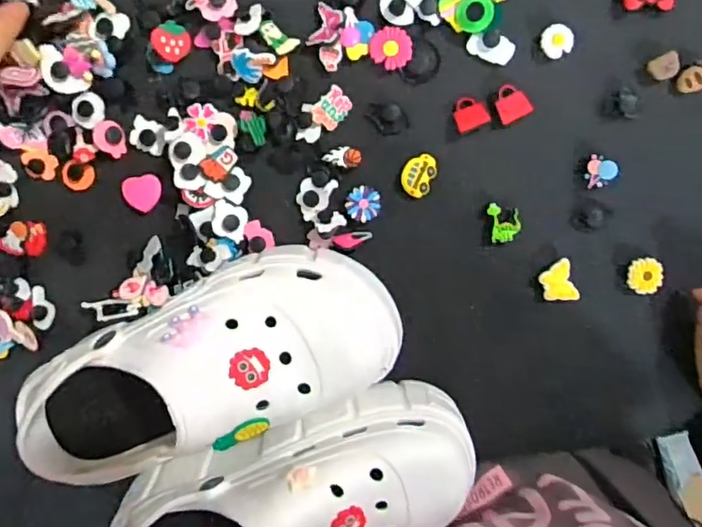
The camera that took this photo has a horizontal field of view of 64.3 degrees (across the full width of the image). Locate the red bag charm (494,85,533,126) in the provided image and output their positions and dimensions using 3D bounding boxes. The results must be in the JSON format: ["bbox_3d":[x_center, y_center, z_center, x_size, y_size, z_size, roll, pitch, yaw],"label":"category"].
[{"bbox_3d":[0.110,-0.109,0.380,0.023,0.004,0.025,-27,98,6],"label":"red bag charm"}]

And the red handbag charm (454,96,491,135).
[{"bbox_3d":[0.082,-0.103,0.381,0.022,0.004,0.022,-22,98,5],"label":"red handbag charm"}]

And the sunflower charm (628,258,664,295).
[{"bbox_3d":[0.208,0.009,0.393,0.025,0.004,0.025,-9,99,3],"label":"sunflower charm"}]

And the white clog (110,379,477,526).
[{"bbox_3d":[-0.036,0.164,0.363,0.246,0.088,0.104,-22,98,5],"label":"white clog"}]

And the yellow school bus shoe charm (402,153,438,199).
[{"bbox_3d":[0.047,-0.061,0.390,0.022,0.004,0.029,21,100,-2],"label":"yellow school bus shoe charm"}]

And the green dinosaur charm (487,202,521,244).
[{"bbox_3d":[0.108,-0.029,0.392,0.020,0.006,0.028,-10,99,3],"label":"green dinosaur charm"}]

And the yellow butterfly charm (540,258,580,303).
[{"bbox_3d":[0.147,0.014,0.396,0.023,0.004,0.029,-18,99,4],"label":"yellow butterfly charm"}]

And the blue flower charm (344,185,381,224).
[{"bbox_3d":[0.009,-0.042,0.394,0.024,0.004,0.024,0,100,2],"label":"blue flower charm"}]

